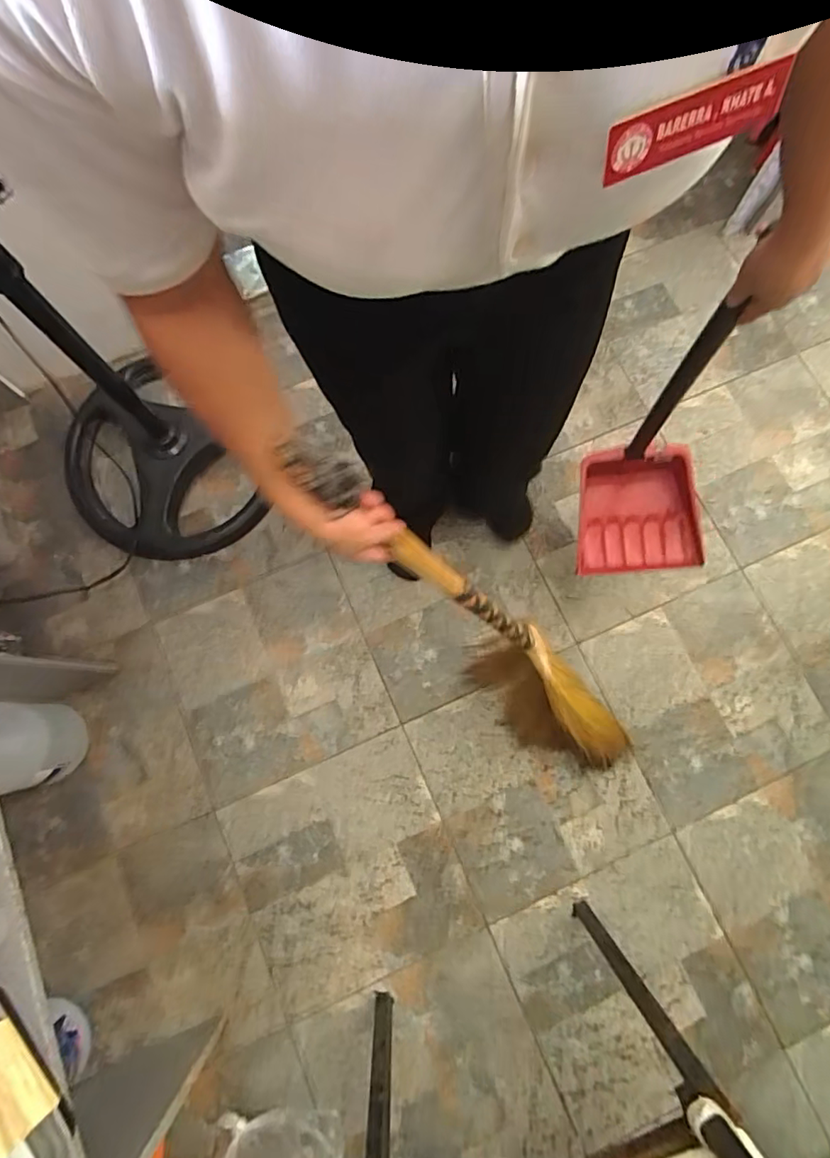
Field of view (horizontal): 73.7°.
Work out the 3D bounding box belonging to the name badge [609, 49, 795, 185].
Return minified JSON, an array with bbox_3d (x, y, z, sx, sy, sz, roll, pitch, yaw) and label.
[{"bbox_3d":[0.101,-0.167,0.204,0.065,0.019,0.004,-21,53,2],"label":"name badge"}]

